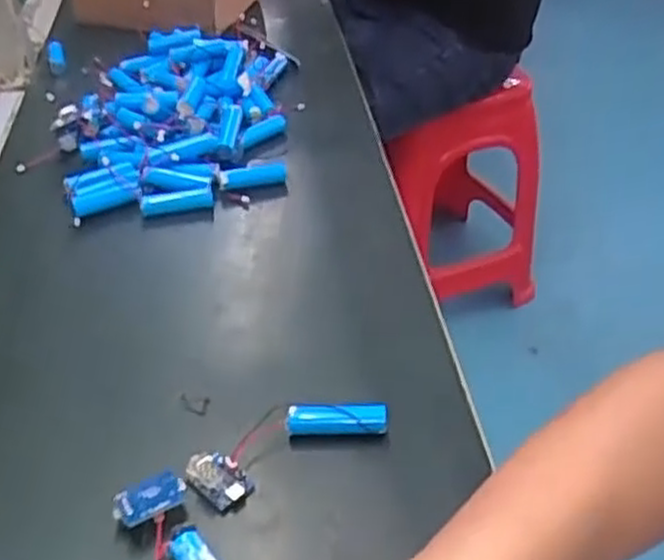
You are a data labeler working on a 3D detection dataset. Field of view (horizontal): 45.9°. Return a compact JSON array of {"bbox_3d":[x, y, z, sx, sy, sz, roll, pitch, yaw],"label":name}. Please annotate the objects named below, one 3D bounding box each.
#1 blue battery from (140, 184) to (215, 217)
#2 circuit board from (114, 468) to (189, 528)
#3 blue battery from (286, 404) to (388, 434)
[{"bbox_3d":[-0.112,-0.058,0.568,0.052,0.017,0.018,-14,42,-17],"label":"blue battery"},{"bbox_3d":[-0.084,0.101,0.362,0.033,0.005,0.020,-19,54,-22],"label":"circuit board"},{"bbox_3d":[0.003,0.072,0.408,0.052,0.014,0.010,-1,40,-2],"label":"blue battery"}]

